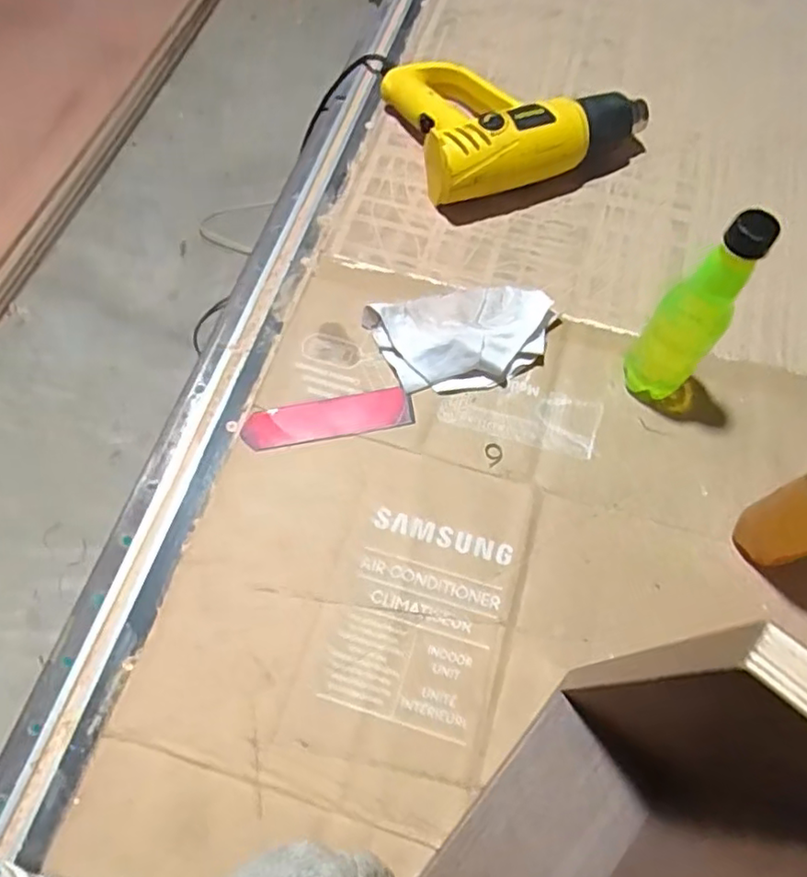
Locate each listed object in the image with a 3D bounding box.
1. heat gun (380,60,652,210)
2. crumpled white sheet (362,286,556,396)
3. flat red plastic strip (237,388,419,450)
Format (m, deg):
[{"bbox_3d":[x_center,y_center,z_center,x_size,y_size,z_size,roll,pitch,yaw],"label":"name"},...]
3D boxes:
[{"bbox_3d":[0.125,-0.363,0.682,0.253,0.081,0.197,-15,67,-7],"label":"heat gun"},{"bbox_3d":[0.060,-0.094,0.585,0.167,0.033,0.095,-13,67,-6],"label":"crumpled white sheet"},{"bbox_3d":[-0.069,-0.019,0.568,0.152,0.009,0.043,-11,67,-6],"label":"flat red plastic strip"}]

